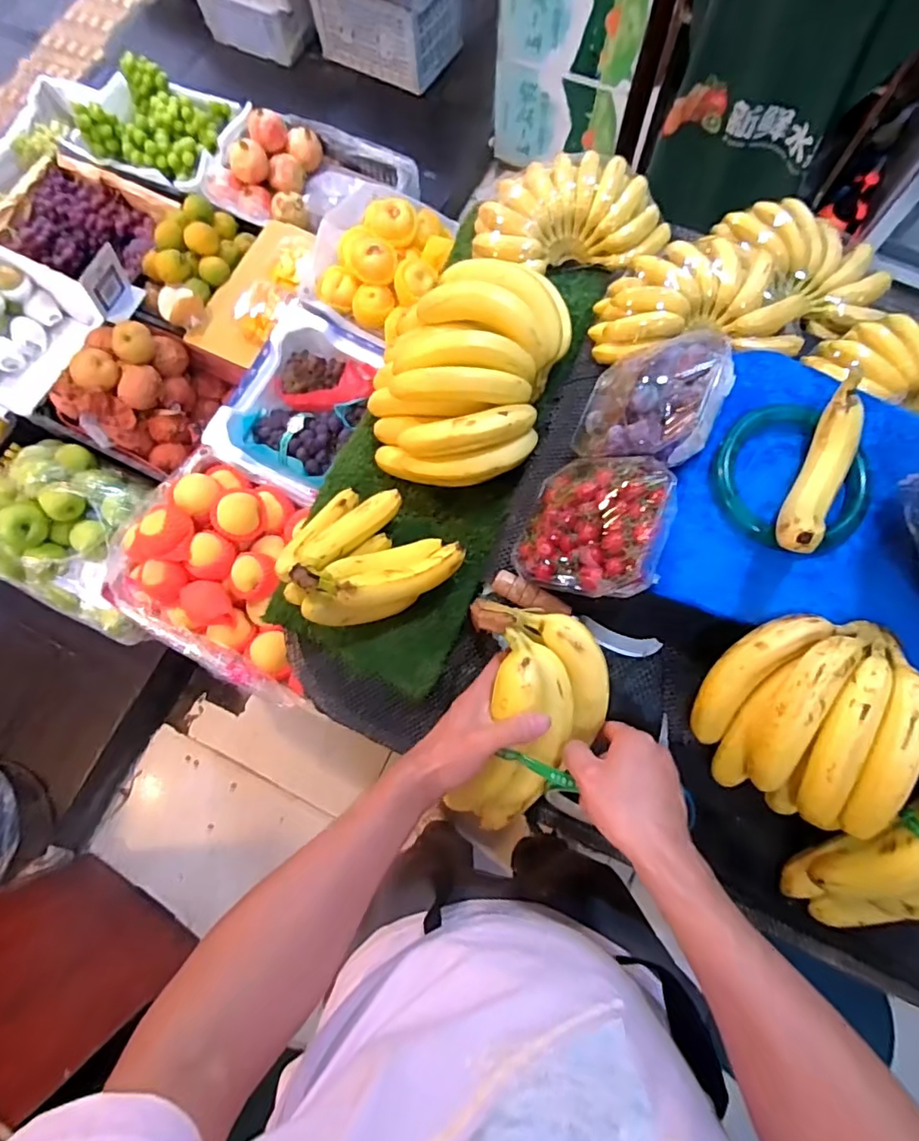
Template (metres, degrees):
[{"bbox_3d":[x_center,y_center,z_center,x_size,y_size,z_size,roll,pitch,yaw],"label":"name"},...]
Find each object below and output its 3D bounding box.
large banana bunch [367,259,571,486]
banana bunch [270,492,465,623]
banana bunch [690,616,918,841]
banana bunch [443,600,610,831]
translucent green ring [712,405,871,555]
[{"bbox_3d":[0.001,-0.224,0.642,0.206,0.108,0.250,21,77,7],"label":"large banana bunch"},{"bbox_3d":[-0.105,-0.029,0.603,0.184,0.096,0.152,-24,77,-4],"label":"banana bunch"},{"bbox_3d":[0.299,0.132,0.491,0.164,0.092,0.179,9,108,28],"label":"banana bunch"},{"bbox_3d":[0.065,0.134,0.495,0.123,0.097,0.191,6,76,3],"label":"banana bunch"},{"bbox_3d":[0.308,-0.089,0.517,0.138,0.015,0.137,0,76,2],"label":"translucent green ring"}]

